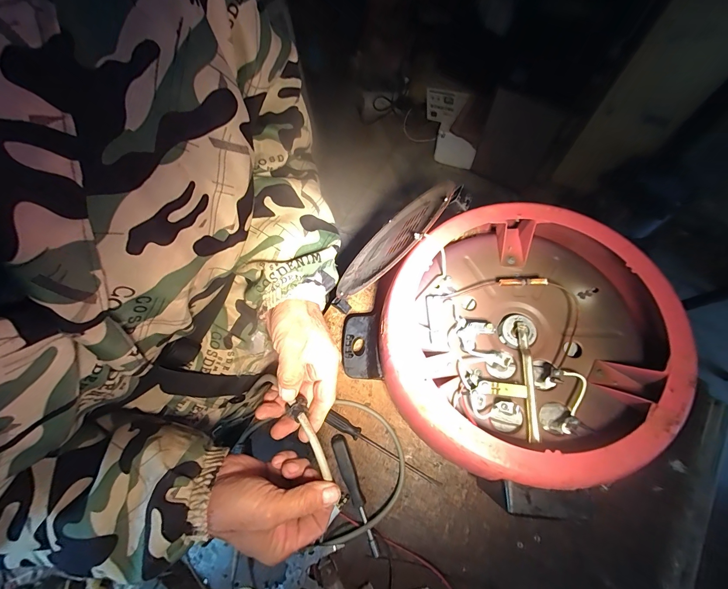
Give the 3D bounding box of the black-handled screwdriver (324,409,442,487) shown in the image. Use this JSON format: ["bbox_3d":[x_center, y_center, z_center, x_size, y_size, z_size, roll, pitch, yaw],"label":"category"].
[{"bbox_3d":[0.028,0.243,0.495,0.196,0.016,0.021,27,71,13],"label":"black-handled screwdriver"}]

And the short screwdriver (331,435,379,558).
[{"bbox_3d":[-0.014,0.297,0.473,0.024,0.018,0.162,-20,68,-6],"label":"short screwdriver"}]

